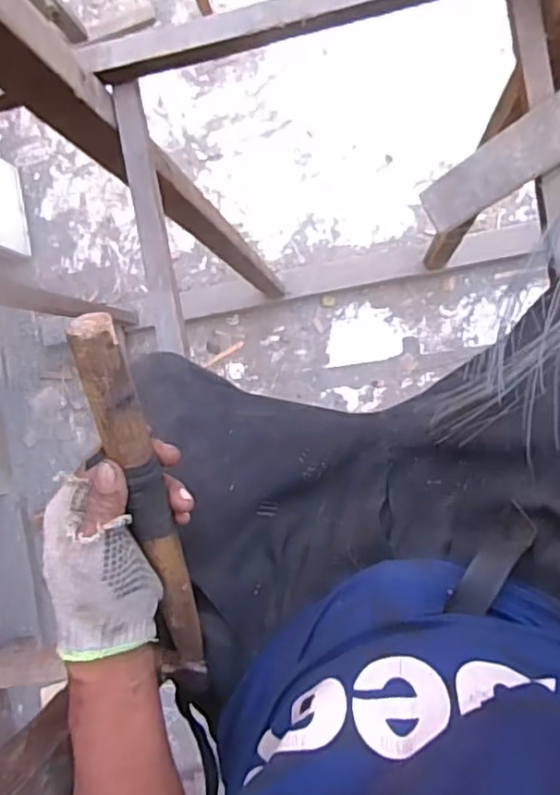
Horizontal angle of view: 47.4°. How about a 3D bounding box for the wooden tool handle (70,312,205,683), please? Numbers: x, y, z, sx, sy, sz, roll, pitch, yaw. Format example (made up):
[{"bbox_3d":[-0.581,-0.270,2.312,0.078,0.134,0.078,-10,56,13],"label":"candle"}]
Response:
[{"bbox_3d":[-0.090,0.086,0.448,0.026,0.023,0.306,-4,122,8],"label":"wooden tool handle"}]

